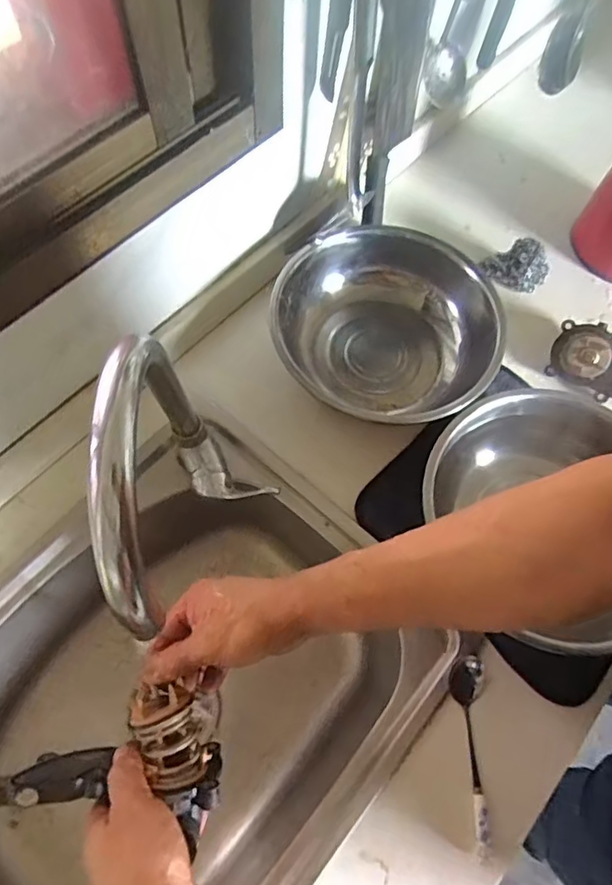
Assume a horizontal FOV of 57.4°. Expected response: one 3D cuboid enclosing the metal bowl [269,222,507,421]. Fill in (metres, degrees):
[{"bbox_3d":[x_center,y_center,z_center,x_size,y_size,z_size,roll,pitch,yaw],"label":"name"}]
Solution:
[{"bbox_3d":[0.092,-0.135,0.686,0.249,0.110,0.233,1,66,-3],"label":"metal bowl"}]

